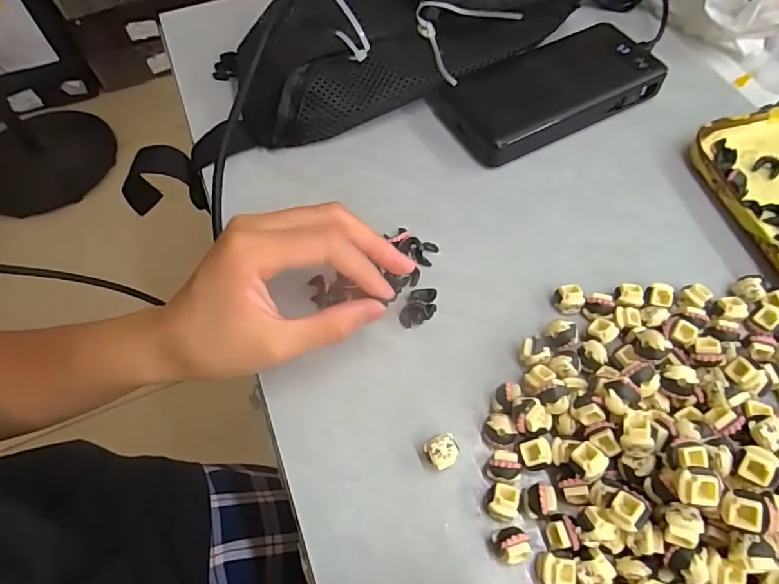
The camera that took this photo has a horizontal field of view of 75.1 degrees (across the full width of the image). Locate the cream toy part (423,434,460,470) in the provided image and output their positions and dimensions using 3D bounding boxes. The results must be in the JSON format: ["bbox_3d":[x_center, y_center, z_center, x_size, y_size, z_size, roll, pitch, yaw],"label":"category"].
[{"bbox_3d":[0.027,0.080,0.252,0.016,0.015,0.015,-1,59,1],"label":"cream toy part"}]

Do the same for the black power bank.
[{"bbox_3d":[0.118,-0.148,0.377,0.156,0.027,0.077,-23,61,-12],"label":"black power bank"}]

